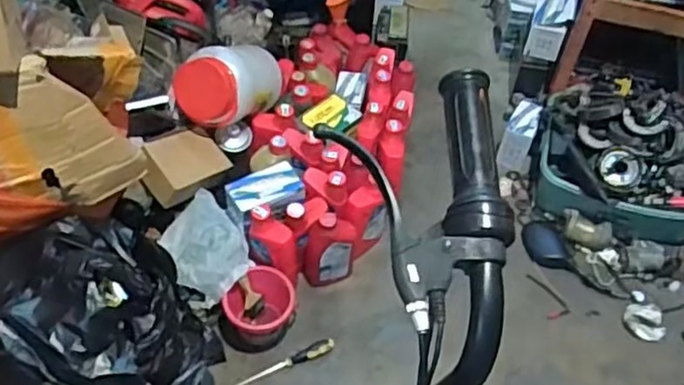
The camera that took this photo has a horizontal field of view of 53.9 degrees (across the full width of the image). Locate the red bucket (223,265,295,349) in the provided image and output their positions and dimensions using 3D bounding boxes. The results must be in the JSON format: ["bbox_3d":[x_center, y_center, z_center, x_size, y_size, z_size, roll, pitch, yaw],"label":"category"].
[{"bbox_3d":[-0.180,0.262,1.500,0.127,0.127,0.153,23,54,14],"label":"red bucket"}]

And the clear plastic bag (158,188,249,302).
[{"bbox_3d":[-0.297,0.123,1.491,0.221,0.074,0.182,36,58,22],"label":"clear plastic bag"}]

